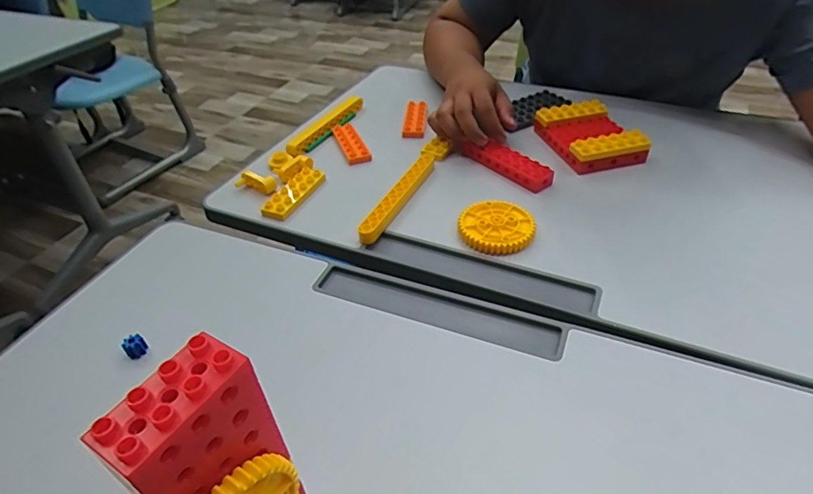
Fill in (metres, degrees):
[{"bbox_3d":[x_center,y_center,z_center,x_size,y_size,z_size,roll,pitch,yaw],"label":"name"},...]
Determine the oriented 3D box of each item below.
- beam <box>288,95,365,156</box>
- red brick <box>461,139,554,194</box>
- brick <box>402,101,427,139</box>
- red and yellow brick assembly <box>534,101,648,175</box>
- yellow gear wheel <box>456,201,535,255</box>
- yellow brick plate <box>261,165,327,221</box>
[{"bbox_3d":[-0.112,-0.176,0.727,0.020,0.022,0.175,19,47,23],"label":"beam"},{"bbox_3d":[0.128,-0.107,0.639,0.035,0.023,0.118,-31,49,-27],"label":"red brick"},{"bbox_3d":[0.013,-0.189,0.743,0.029,0.013,0.095,3,42,7],"label":"brick"},{"bbox_3d":[0.244,-0.149,0.676,0.098,0.038,0.126,-14,43,-11],"label":"red and yellow brick assembly"},{"bbox_3d":[0.098,-0.021,0.545,0.080,0.017,0.074,-2,42,2],"label":"yellow gear wheel"},{"bbox_3d":[-0.135,-0.067,0.607,0.035,0.017,0.101,16,46,20],"label":"yellow brick plate"}]

